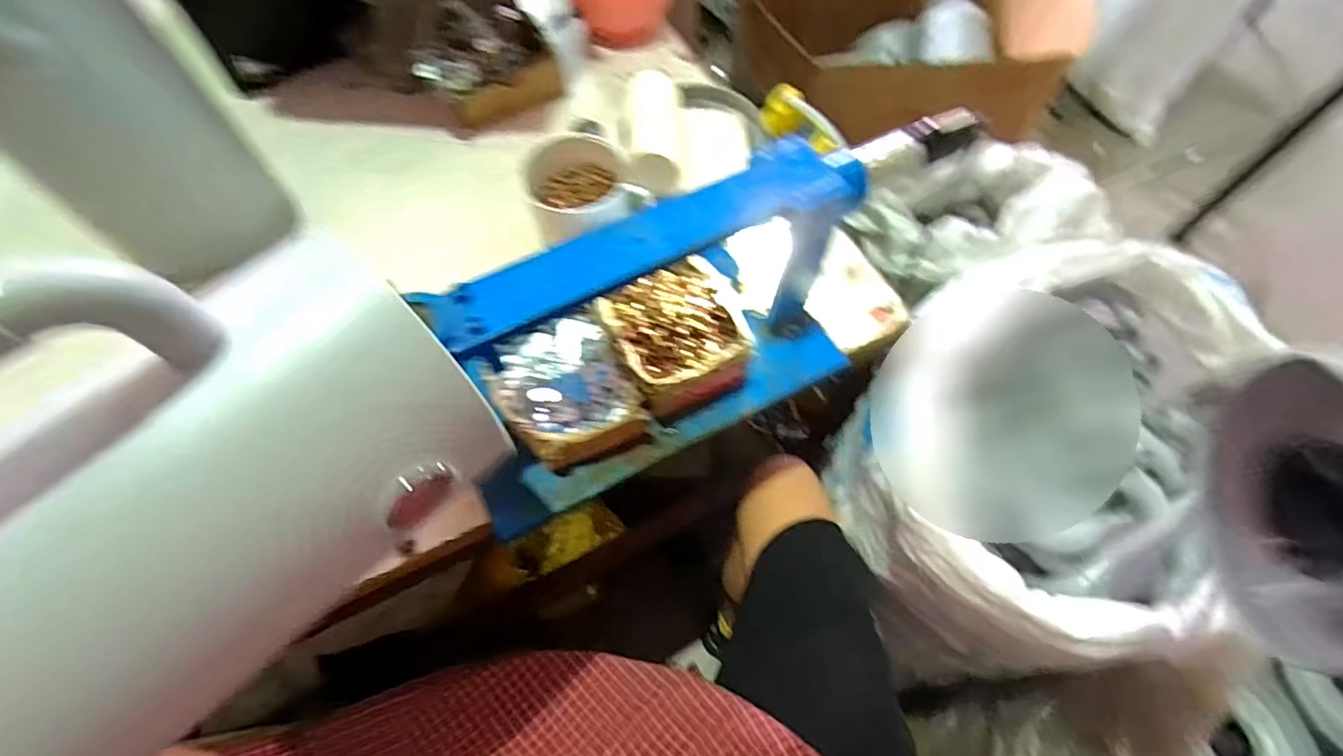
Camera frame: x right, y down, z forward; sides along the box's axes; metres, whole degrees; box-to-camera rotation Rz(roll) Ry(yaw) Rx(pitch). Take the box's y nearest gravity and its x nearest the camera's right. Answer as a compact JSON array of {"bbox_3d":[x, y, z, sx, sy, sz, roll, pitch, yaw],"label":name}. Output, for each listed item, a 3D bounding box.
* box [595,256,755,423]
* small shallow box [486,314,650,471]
[{"bbox_3d":[0.006,-0.032,0.541,0.119,0.055,0.125,-24,66,-11],"label":"box"},{"bbox_3d":[-0.094,0.011,0.530,0.109,0.055,0.135,-23,66,-11],"label":"small shallow box"}]

